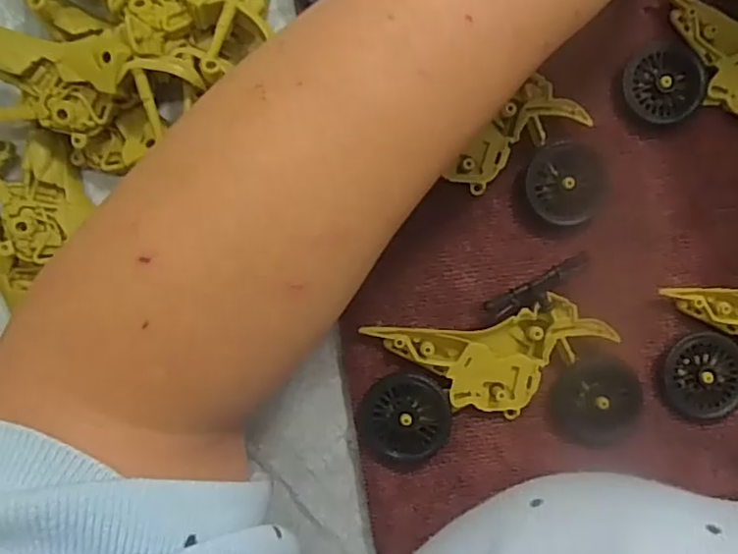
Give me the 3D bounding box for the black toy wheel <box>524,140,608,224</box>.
[{"bbox_3d":[0.087,-0.041,0.269,0.037,0.009,0.035,0,88,-2],"label":"black toy wheel"}]

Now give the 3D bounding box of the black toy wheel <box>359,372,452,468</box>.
[{"bbox_3d":[0.015,0.062,0.265,0.037,0.015,0.038,15,88,-1],"label":"black toy wheel"}]

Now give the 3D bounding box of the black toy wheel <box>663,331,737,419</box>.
[{"bbox_3d":[0.148,0.043,0.269,0.035,0.008,0.036,0,88,-2],"label":"black toy wheel"}]

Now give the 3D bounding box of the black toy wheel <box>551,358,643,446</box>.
[{"bbox_3d":[0.100,0.054,0.265,0.037,0.013,0.037,0,88,-2],"label":"black toy wheel"}]

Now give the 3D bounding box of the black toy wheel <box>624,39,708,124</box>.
[{"bbox_3d":[0.133,-0.088,0.272,0.034,0.007,0.038,36,88,-1],"label":"black toy wheel"}]

